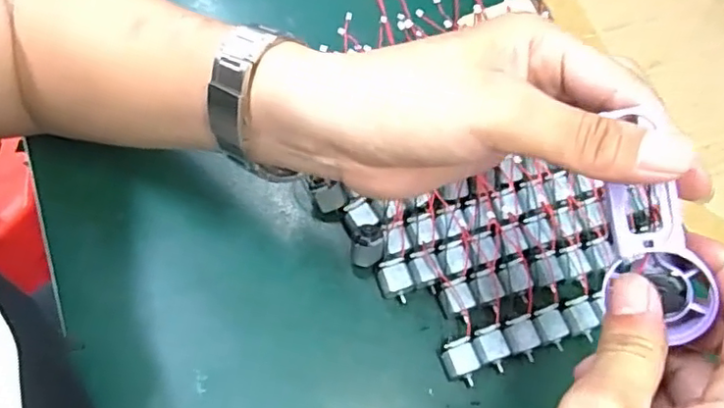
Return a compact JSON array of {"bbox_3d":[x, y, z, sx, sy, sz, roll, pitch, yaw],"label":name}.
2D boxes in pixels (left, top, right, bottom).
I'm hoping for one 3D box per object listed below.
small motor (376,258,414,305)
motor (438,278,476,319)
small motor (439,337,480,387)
[{"bbox_3d":[0.020,0.048,0.370,0.020,0.019,0.024,-14,66,-13],"label":"small motor"},{"bbox_3d":[0.057,0.058,0.367,0.018,0.014,0.022,-16,66,-14],"label":"motor"},{"bbox_3d":[0.058,0.093,0.349,0.020,0.013,0.026,-20,67,-15],"label":"small motor"}]

